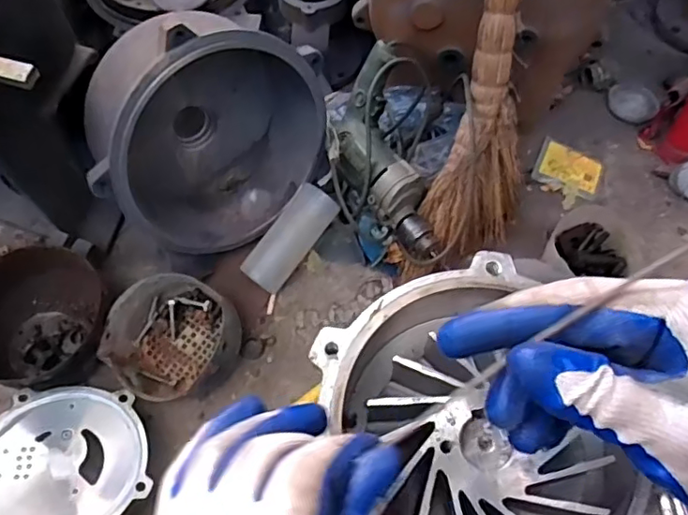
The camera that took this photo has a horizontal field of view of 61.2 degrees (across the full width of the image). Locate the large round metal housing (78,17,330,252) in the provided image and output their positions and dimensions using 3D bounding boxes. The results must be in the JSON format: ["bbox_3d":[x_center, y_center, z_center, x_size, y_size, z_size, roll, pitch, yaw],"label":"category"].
[{"bbox_3d":[-0.186,-0.179,0.824,0.179,0.334,0.303,40,114,37],"label":"large round metal housing"}]

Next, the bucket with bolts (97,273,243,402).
[{"bbox_3d":[-0.237,0.112,0.813,0.172,0.085,0.175,-1,64,1],"label":"bucket with bolts"}]

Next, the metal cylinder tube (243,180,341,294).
[{"bbox_3d":[-0.076,-0.028,0.845,0.058,0.055,0.160,35,84,17],"label":"metal cylinder tube"}]

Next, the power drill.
[{"bbox_3d":[0.058,-0.136,0.830,0.146,0.102,0.301,-17,81,-7],"label":"power drill"}]

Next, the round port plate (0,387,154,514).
[{"bbox_3d":[-0.340,0.250,0.697,0.201,0.012,0.201,7,46,-7],"label":"round port plate"}]

